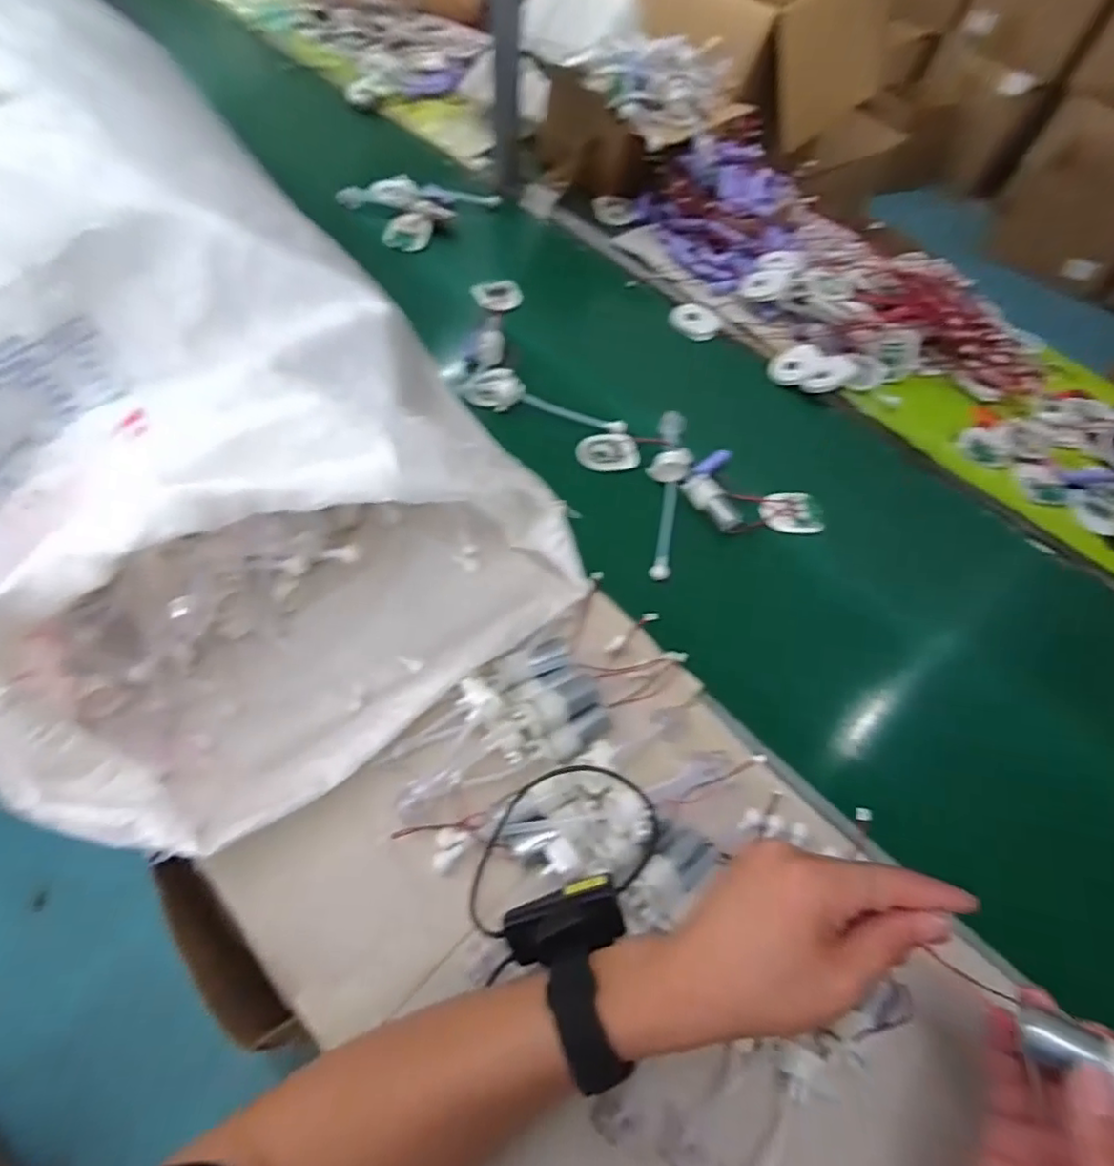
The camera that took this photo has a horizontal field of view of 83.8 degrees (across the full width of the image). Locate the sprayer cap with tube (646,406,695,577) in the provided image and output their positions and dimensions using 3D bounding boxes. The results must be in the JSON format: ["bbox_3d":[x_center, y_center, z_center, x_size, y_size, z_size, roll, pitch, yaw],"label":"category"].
[{"bbox_3d":[0.108,-0.097,0.607,0.039,0.034,0.207,15,58,3],"label":"sprayer cap with tube"}]

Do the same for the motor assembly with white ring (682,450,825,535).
[{"bbox_3d":[0.195,-0.080,0.618,0.134,0.024,0.089,34,60,14],"label":"motor assembly with white ring"}]

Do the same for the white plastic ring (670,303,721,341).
[{"bbox_3d":[0.175,-0.331,0.784,0.059,0.012,0.059,3,58,-5],"label":"white plastic ring"}]

